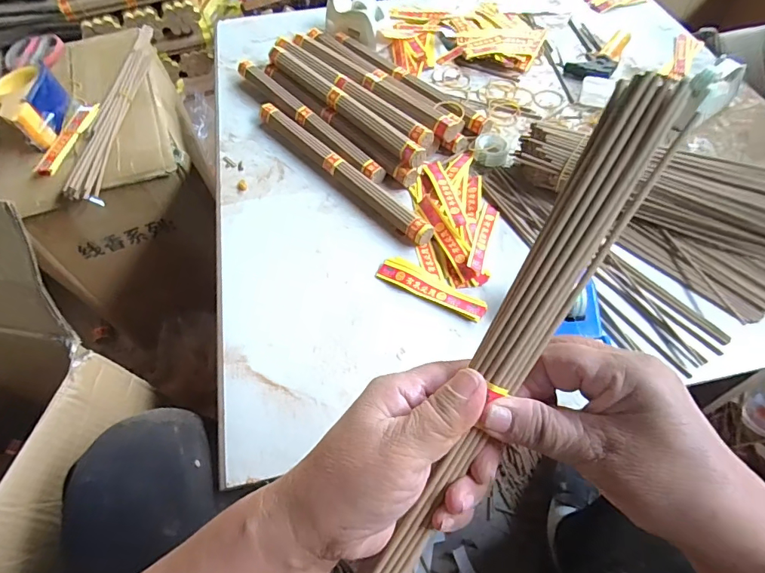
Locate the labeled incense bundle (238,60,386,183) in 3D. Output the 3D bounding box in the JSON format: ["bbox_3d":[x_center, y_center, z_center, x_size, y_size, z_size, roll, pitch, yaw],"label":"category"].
[{"bbox_3d":[-0.110,-0.234,0.623,0.030,0.024,0.312,-37,63,-20],"label":"labeled incense bundle"}]

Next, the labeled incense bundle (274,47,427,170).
[{"bbox_3d":[-0.058,-0.244,0.611,0.034,0.038,0.305,-39,64,-21],"label":"labeled incense bundle"}]

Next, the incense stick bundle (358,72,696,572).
[{"bbox_3d":[0.051,0.049,0.210,0.027,0.015,0.305,30,96,19],"label":"incense stick bundle"}]

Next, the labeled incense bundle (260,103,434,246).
[{"bbox_3d":[-0.054,-0.152,0.567,0.030,0.022,0.308,-38,64,-21],"label":"labeled incense bundle"}]

